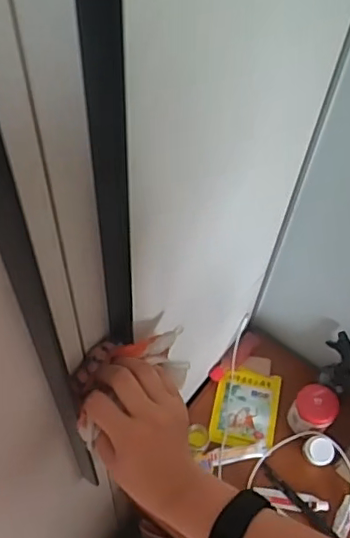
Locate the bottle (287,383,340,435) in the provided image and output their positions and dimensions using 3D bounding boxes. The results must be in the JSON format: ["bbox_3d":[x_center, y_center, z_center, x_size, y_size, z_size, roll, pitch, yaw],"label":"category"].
[{"bbox_3d":[0.237,0.239,0.961,0.069,0.088,0.086,25,59,12],"label":"bottle"}]

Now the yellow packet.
[{"bbox_3d":[0.128,0.247,1.004,0.110,0.015,0.143,13,57,4],"label":"yellow packet"}]

